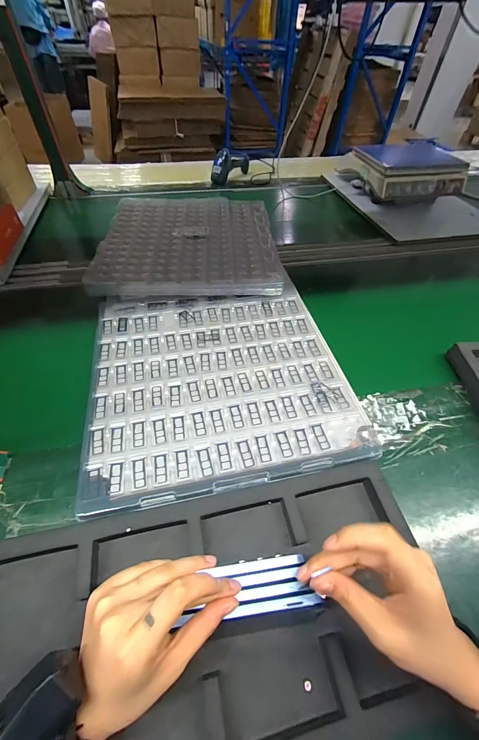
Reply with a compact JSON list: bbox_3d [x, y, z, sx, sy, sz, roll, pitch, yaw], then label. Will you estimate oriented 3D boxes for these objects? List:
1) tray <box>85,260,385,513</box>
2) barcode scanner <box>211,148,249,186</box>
[{"bbox_3d":[-0.034,-0.003,0.478,0.392,0.025,0.377,-8,51,-8],"label":"tray"},{"bbox_3d":[-0.035,-0.763,1.079,0.071,0.088,0.179,23,54,16],"label":"barcode scanner"}]

